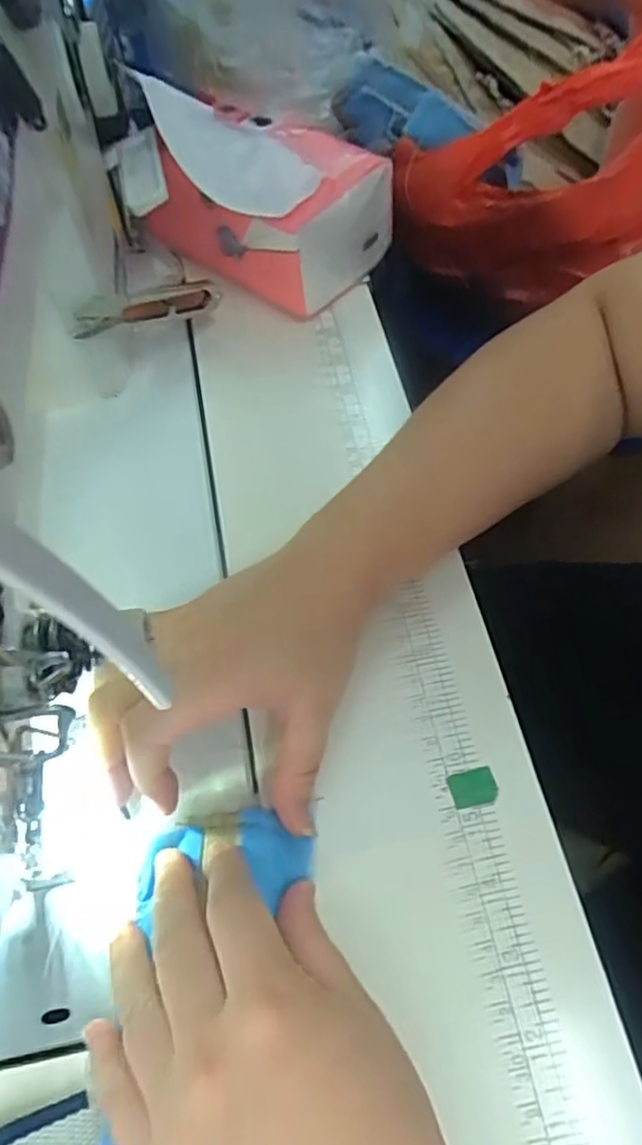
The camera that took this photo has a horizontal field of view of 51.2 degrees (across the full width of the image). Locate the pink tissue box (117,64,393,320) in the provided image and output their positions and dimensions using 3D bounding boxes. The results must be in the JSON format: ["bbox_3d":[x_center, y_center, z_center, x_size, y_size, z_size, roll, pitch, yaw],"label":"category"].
[{"bbox_3d":[-0.041,-0.241,0.434,0.143,0.083,0.102,39,68,21],"label":"pink tissue box"}]

